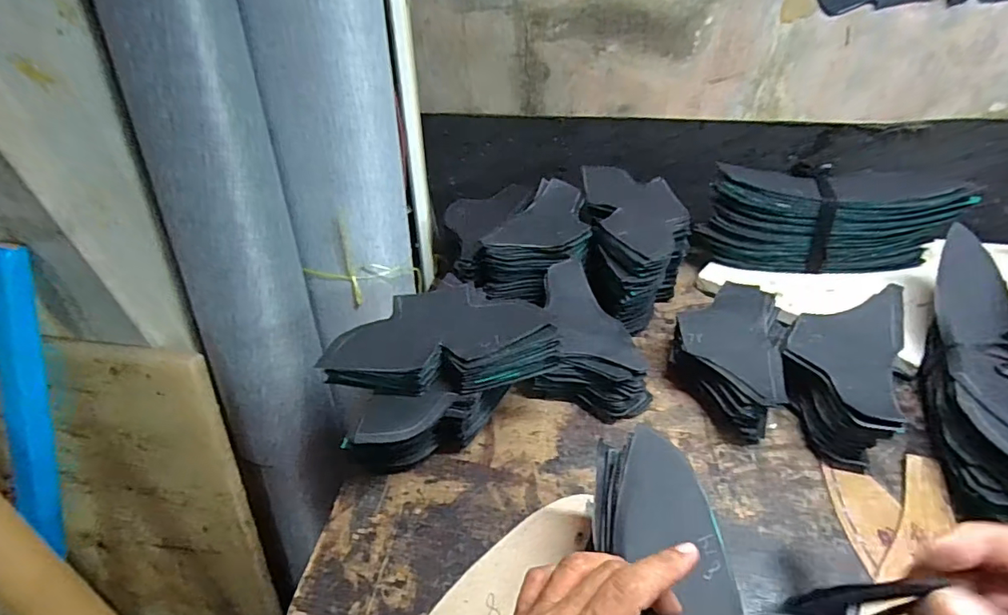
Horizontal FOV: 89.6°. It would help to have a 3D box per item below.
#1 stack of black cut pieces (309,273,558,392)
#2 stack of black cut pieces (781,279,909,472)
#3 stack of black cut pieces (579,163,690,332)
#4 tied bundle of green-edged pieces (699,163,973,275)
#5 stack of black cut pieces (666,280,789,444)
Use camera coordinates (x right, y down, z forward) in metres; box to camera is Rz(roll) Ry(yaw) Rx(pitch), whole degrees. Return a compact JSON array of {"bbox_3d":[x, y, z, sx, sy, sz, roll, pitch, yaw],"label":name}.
[{"bbox_3d":[-0.052,0.026,0.455,0.195,0.042,0.107,-2,42,4],"label":"stack of black cut pieces"},{"bbox_3d":[0.299,0.056,0.462,0.086,0.076,0.154,15,46,22],"label":"stack of black cut pieces"},{"bbox_3d":[0.145,-0.068,0.578,0.104,0.096,0.189,-2,42,5],"label":"stack of black cut pieces"},{"bbox_3d":[0.347,-0.101,0.565,0.247,0.107,0.072,0,42,6],"label":"tied bundle of green-edged pieces"},{"bbox_3d":[0.215,0.048,0.492,0.096,0.062,0.148,15,46,22],"label":"stack of black cut pieces"}]

